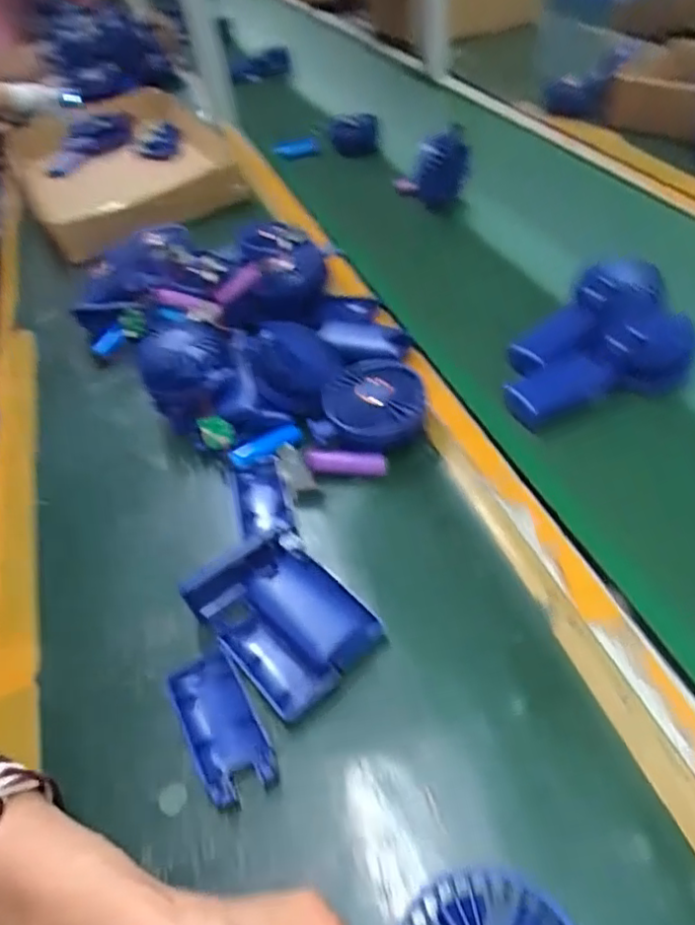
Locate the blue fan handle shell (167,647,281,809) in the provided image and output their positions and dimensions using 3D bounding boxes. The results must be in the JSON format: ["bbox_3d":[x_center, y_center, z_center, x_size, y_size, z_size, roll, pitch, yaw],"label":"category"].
[{"bbox_3d":[-0.080,0.163,0.394,0.043,0.011,0.095,-27,49,-17],"label":"blue fan handle shell"}]

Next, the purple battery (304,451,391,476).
[{"bbox_3d":[-0.001,0.000,0.531,0.070,0.013,0.017,4,47,12],"label":"purple battery"}]

